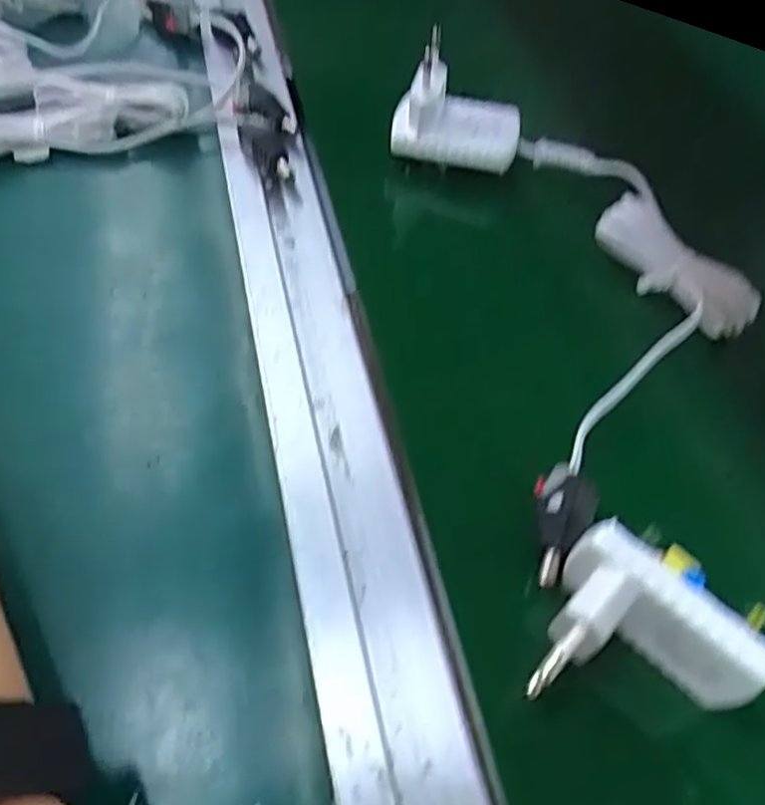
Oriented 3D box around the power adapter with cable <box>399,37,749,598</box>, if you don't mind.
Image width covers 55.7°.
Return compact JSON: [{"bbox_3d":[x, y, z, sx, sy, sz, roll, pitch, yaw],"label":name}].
[{"bbox_3d":[0.087,-0.067,0.298,0.125,0.050,0.256,-8,56,-10],"label":"power adapter with cable"}]

